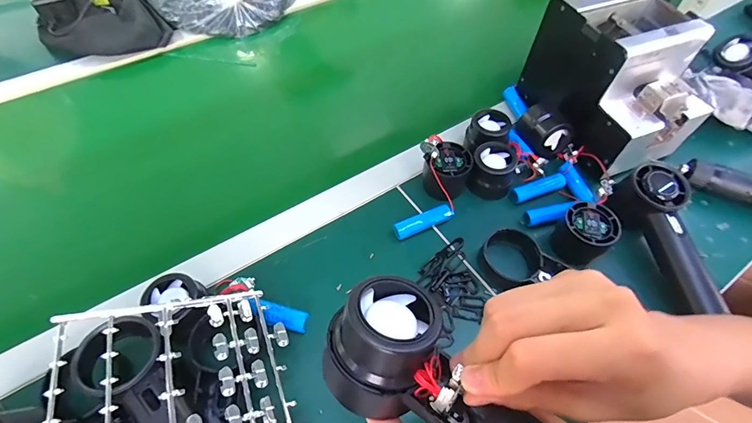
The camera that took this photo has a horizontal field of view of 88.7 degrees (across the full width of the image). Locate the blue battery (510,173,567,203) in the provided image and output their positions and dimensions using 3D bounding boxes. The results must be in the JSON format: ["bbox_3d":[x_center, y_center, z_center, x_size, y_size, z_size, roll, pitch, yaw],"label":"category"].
[{"bbox_3d":[0.192,-0.028,0.456,0.070,0.014,0.018,-16,58,-13],"label":"blue battery"}]

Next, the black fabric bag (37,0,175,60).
[{"bbox_3d":[-0.457,-0.314,0.635,0.173,0.047,0.211,-35,64,-23],"label":"black fabric bag"}]

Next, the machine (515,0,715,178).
[{"bbox_3d":[0.294,-0.161,0.476,0.125,0.152,0.175,-16,58,-12],"label":"machine"}]

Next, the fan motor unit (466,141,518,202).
[{"bbox_3d":[0.136,-0.047,0.451,0.052,0.046,0.050,1,56,-1],"label":"fan motor unit"}]

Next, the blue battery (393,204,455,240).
[{"bbox_3d":[0.053,0.014,0.434,0.071,0.020,0.020,-24,60,-17],"label":"blue battery"}]

